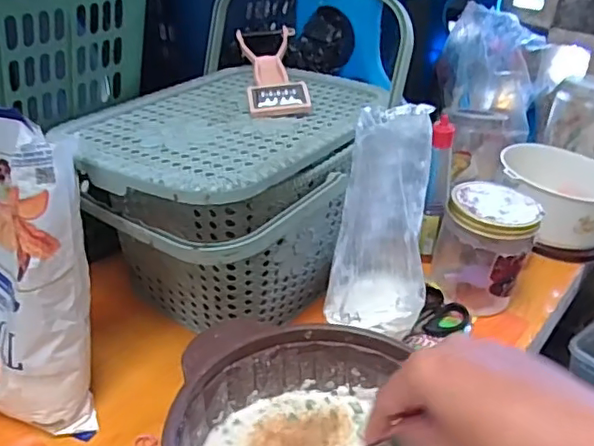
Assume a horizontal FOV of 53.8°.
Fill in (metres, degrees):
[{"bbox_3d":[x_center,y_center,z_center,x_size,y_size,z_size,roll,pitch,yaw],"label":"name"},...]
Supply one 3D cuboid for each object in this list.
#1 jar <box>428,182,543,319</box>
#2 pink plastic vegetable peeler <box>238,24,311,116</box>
[{"bbox_3d":[0.189,0.025,0.603,0.087,0.117,0.095,3,29,-2],"label":"jar"},{"bbox_3d":[-0.027,-0.164,0.615,0.061,0.044,0.176,0,29,-7],"label":"pink plastic vegetable peeler"}]

